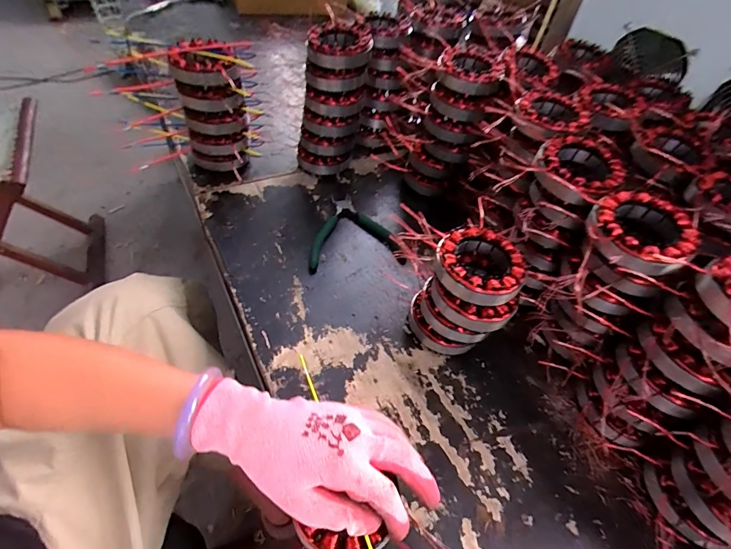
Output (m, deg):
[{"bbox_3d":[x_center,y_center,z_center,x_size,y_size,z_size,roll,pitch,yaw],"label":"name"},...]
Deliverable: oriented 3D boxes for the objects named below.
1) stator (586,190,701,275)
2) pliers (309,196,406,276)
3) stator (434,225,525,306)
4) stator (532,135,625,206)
[{"bbox_3d":[0.250,-0.041,0.356,0.091,0.031,0.083,3,50,-3],"label":"stator"},{"bbox_3d":[-0.013,-0.059,0.547,0.132,0.012,0.130,-1,51,-7],"label":"pliers"},{"bbox_3d":[0.113,-0.007,0.388,0.085,0.036,0.088,3,50,-3],"label":"stator"},{"bbox_3d":[0.221,-0.106,0.405,0.087,0.039,0.092,12,50,4],"label":"stator"}]

